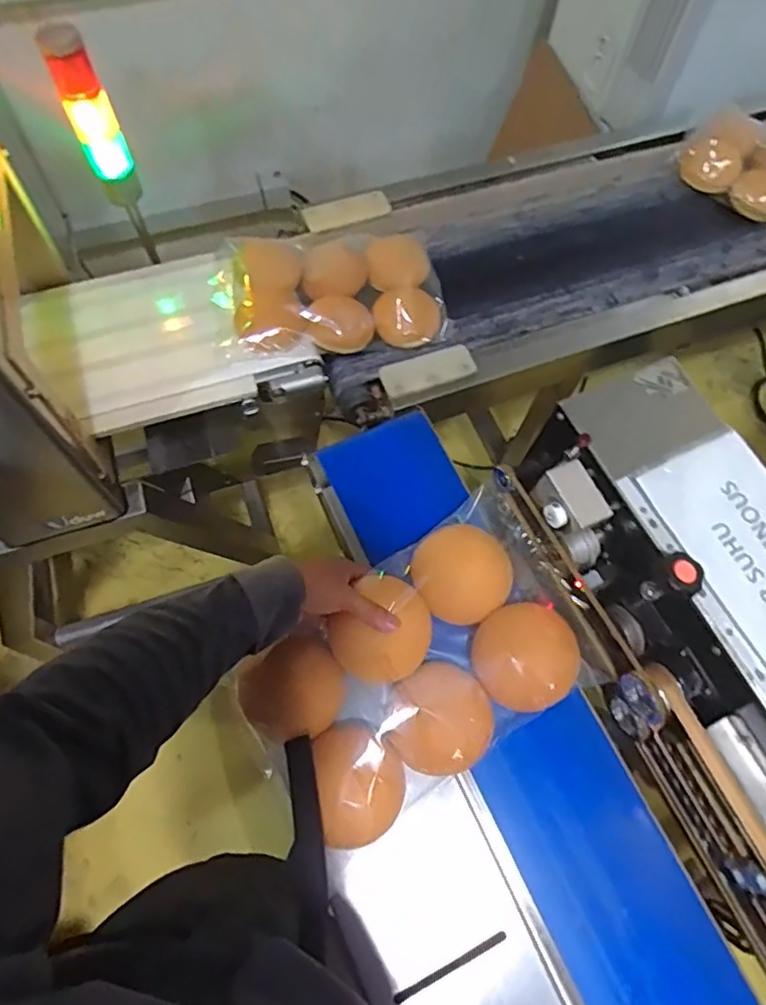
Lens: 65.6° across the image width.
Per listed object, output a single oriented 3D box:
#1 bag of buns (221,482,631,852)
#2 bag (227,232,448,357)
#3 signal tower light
[{"bbox_3d":[0.037,0.150,0.563,0.321,0.057,0.205,-29,71,-14],"label":"bag of buns"},{"bbox_3d":[-0.074,-0.315,0.873,0.307,0.061,0.206,-9,67,-6],"label":"bag"},{"bbox_3d":[-0.366,-0.480,0.757,0.058,0.199,0.045,-19,69,-10],"label":"signal tower light"}]

